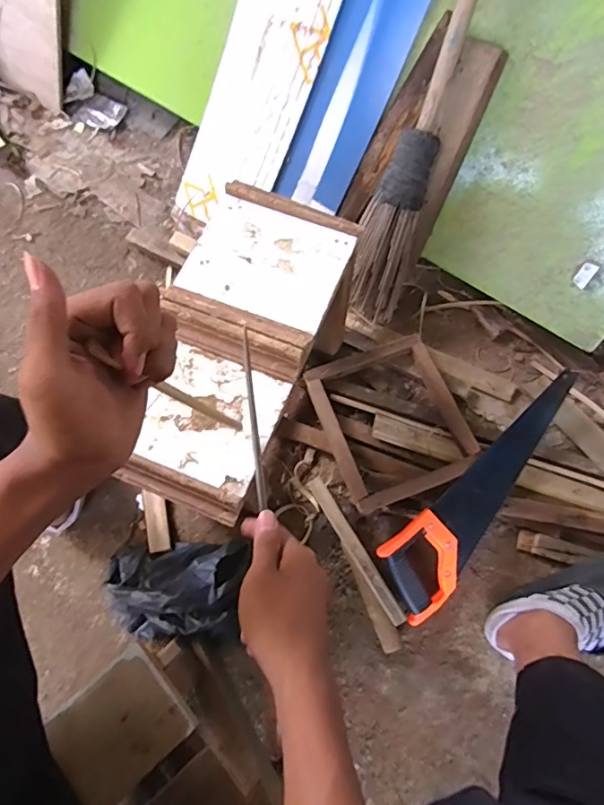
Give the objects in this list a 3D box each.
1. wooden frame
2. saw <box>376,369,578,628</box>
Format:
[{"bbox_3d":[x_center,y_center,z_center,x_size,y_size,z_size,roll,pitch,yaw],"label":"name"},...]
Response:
[{"bbox_3d":[0.139,0.023,0.786,0.207,0.031,0.244,-20,74,-7],"label":"wooden frame"},{"bbox_3d":[0.286,0.137,0.751,0.424,0.029,0.117,-43,92,-4],"label":"saw"}]

